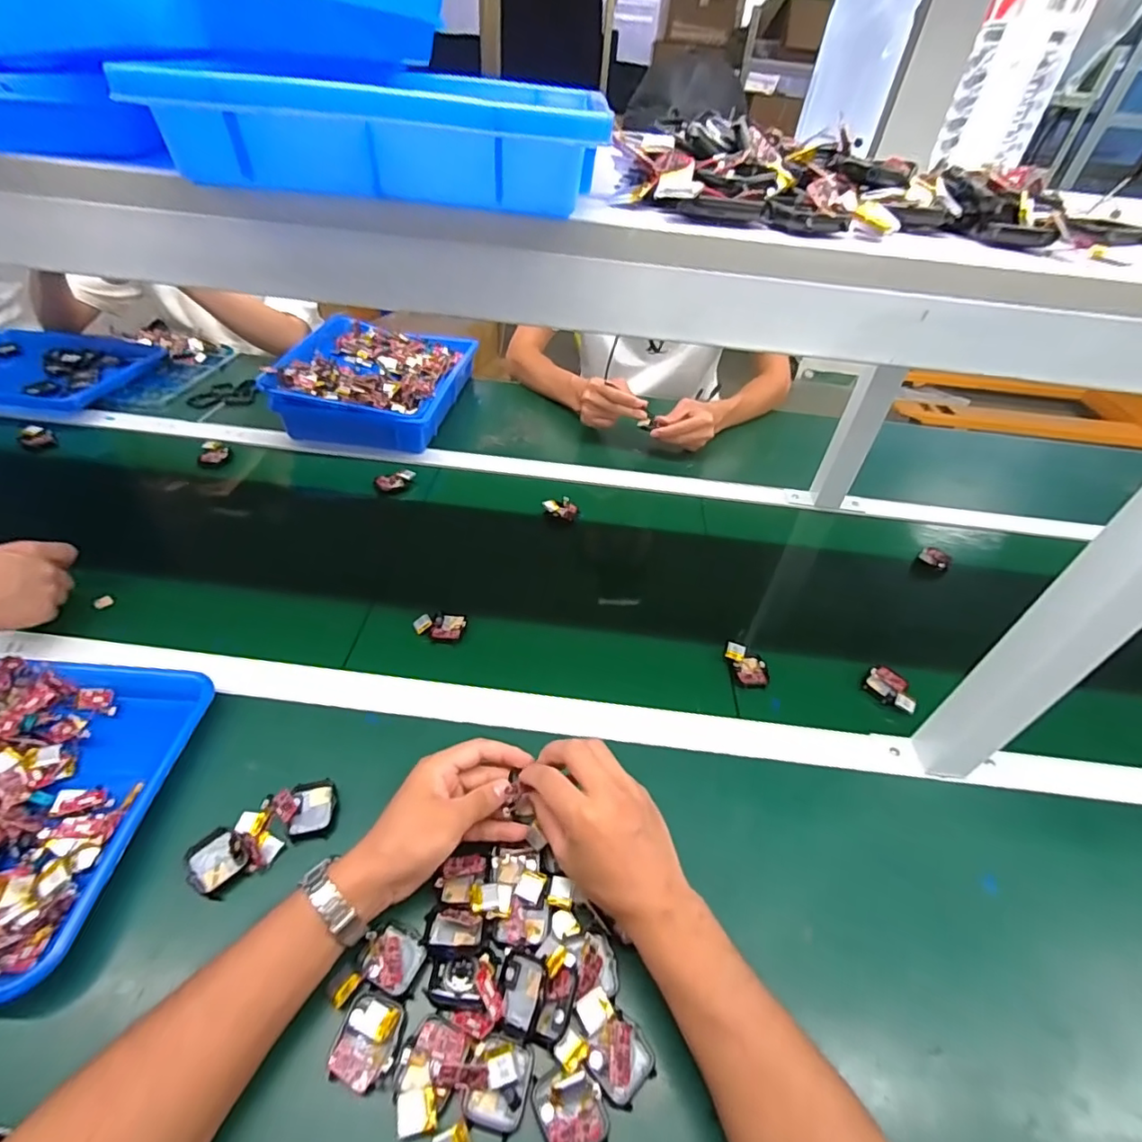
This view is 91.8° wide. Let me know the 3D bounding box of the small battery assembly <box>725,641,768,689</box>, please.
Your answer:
[{"bbox_3d":[0.192,0.104,0.606,0.048,0.013,0.047,17,44,12],"label":"small battery assembly"}]

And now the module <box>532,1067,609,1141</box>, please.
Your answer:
[{"bbox_3d":[0.001,0.329,0.337,0.037,0.012,0.045,-21,49,-26],"label":"module"}]

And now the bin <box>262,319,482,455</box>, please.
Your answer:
[{"bbox_3d":[-0.335,-0.339,0.967,0.261,0.088,0.322,8,43,2],"label":"bin"}]

